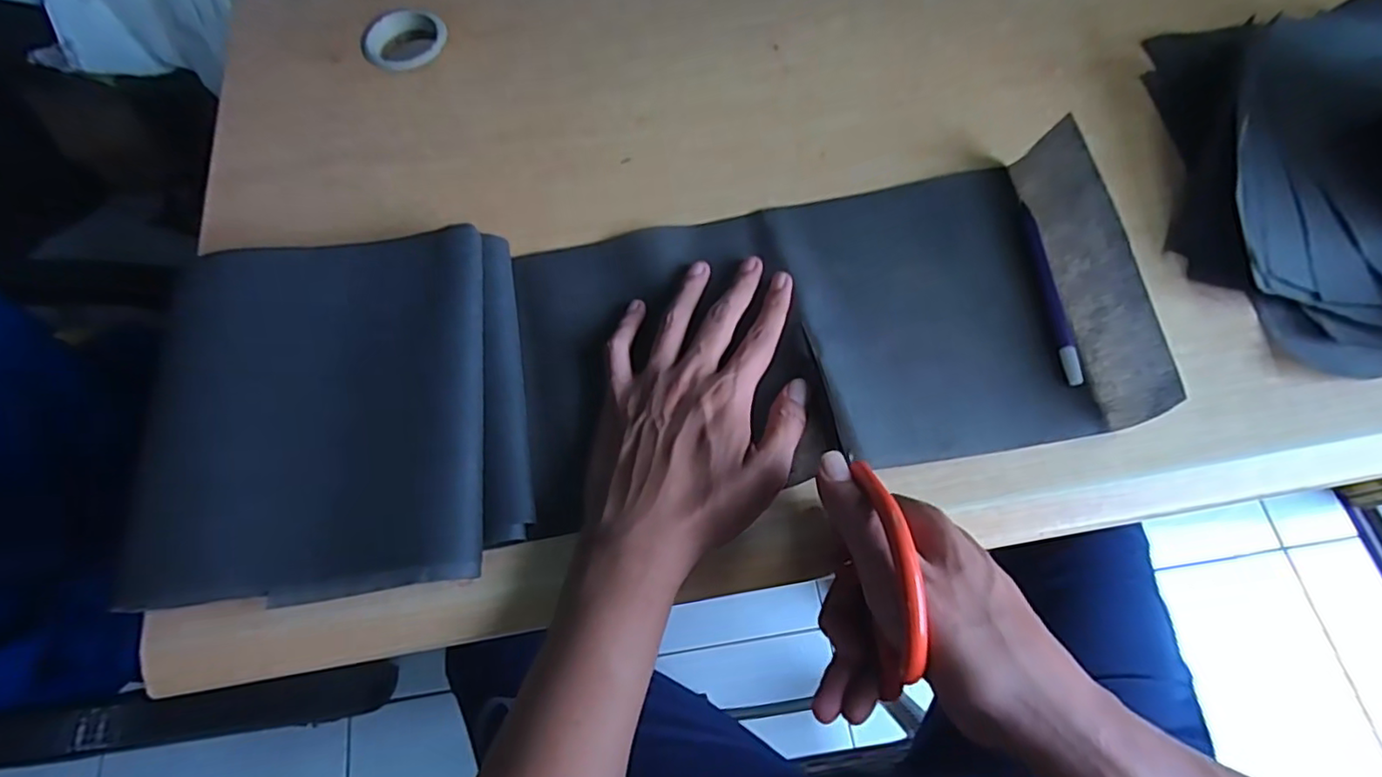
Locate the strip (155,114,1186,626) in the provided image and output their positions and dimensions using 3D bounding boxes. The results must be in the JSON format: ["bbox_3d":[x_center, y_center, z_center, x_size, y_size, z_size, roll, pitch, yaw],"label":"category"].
[{"bbox_3d":[-0.017,-0.029,0.378,0.574,0.054,0.211,-11,69,-6],"label":"strip"}]

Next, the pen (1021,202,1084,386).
[{"bbox_3d":[0.240,-0.066,0.407,0.012,0.007,0.133,-2,69,1],"label":"pen"}]

